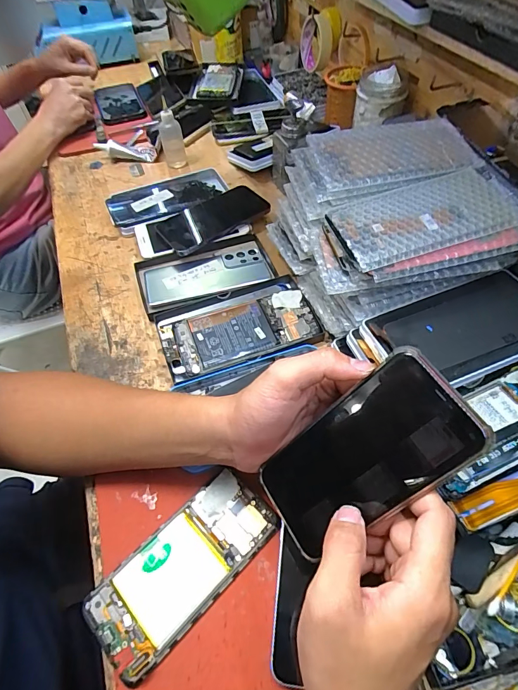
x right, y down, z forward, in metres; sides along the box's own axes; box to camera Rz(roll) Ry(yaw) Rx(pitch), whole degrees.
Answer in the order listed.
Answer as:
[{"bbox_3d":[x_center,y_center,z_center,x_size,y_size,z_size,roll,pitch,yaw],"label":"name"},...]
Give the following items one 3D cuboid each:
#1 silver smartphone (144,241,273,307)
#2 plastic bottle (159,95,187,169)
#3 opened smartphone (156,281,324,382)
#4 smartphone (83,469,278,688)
[{"bbox_3d":[-0.069,-0.092,0.507,0.160,0.010,0.086,-16,56,-8],"label":"silver smartphone"},{"bbox_3d":[-0.152,-0.365,0.654,0.036,0.100,0.033,-16,56,-8],"label":"plastic bottle"},{"bbox_3d":[-0.023,-0.020,0.434,0.169,0.012,0.085,-19,62,-11],"label":"opened smartphone"},{"bbox_3d":[-0.060,0.177,0.308,0.068,0.008,0.149,38,65,25],"label":"smartphone"}]

